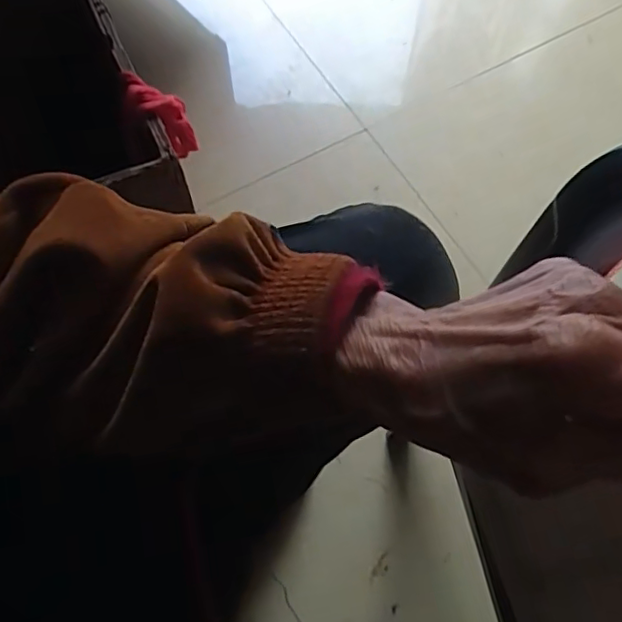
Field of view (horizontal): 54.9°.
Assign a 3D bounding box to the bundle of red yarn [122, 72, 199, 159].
[{"bbox_3d":[-0.131,-0.160,0.521,0.050,0.084,0.034,9,67,3],"label":"bundle of red yarn"}]

